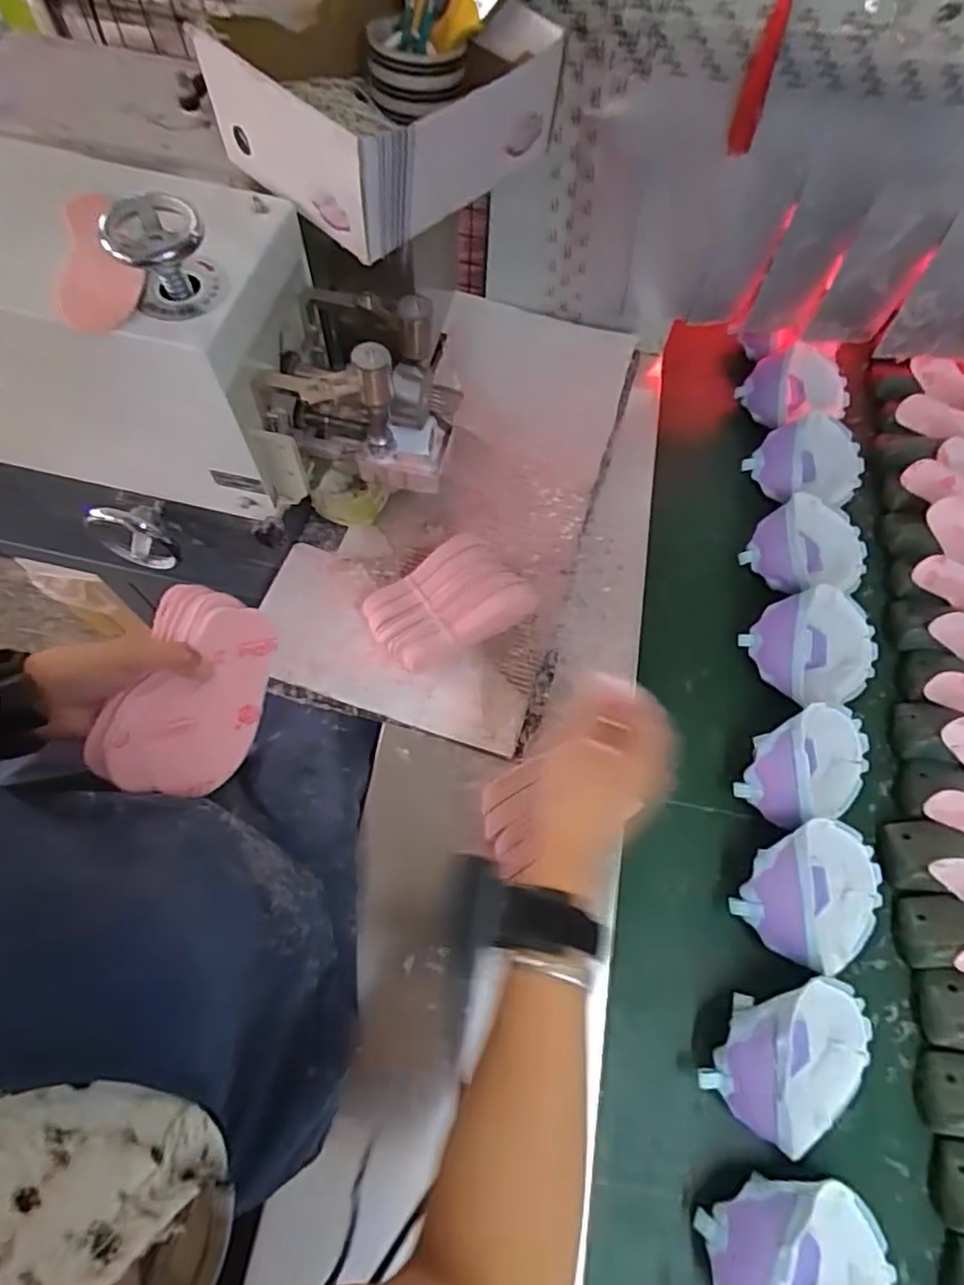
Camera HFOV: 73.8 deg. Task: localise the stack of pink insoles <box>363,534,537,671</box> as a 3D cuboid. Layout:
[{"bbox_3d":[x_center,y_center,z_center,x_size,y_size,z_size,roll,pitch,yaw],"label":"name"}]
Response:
[{"bbox_3d":[-0.035,-0.036,0.635,0.145,0.058,0.090,-28,71,-12],"label":"stack of pink insoles"}]

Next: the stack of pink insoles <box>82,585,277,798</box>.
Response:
[{"bbox_3d":[-0.213,0.038,0.473,0.088,0.042,0.145,24,77,-24],"label":"stack of pink insoles"}]

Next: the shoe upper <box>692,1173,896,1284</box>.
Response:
[{"bbox_3d":[0.236,0.458,0.463,0.144,0.060,0.116,-5,68,-4],"label":"shoe upper"}]

